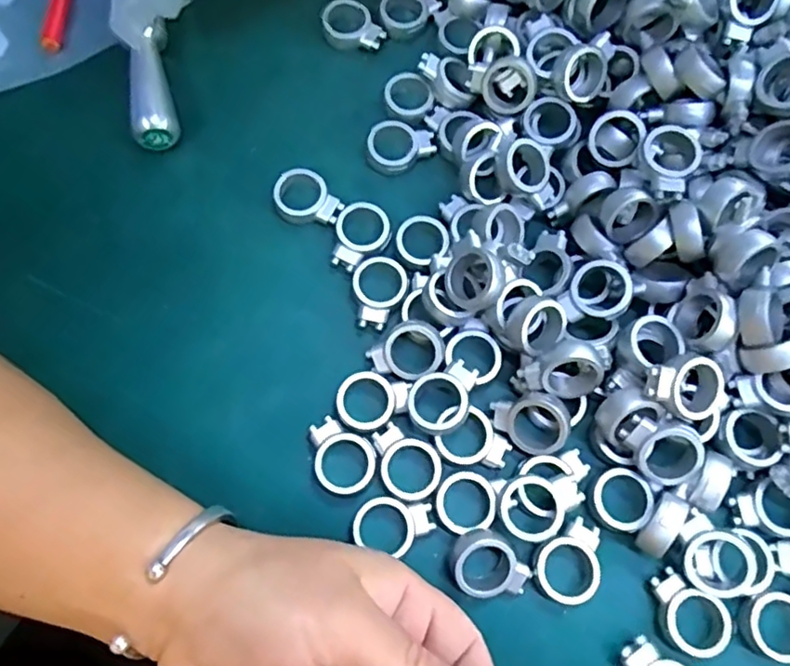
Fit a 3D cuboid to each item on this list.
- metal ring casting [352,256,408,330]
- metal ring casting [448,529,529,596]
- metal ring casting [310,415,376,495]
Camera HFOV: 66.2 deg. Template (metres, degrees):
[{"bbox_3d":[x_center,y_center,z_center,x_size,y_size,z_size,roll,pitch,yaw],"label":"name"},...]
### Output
[{"bbox_3d":[-0.008,-0.019,0.282,0.025,0.007,0.034,8,74,1],"label":"metal ring casting"},{"bbox_3d":[0.038,0.096,0.247,0.024,0.012,0.033,-43,105,-5],"label":"metal ring casting"},{"bbox_3d":[-0.024,0.053,0.261,0.025,0.008,0.033,-38,78,-11],"label":"metal ring casting"}]

